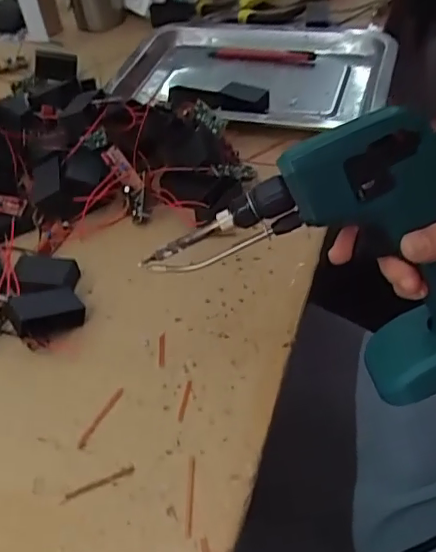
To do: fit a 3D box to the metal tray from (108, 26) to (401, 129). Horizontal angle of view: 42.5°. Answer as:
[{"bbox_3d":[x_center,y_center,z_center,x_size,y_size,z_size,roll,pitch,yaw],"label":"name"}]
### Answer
[{"bbox_3d":[0.040,-0.234,0.656,0.303,0.049,0.228,8,46,13],"label":"metal tray"}]

